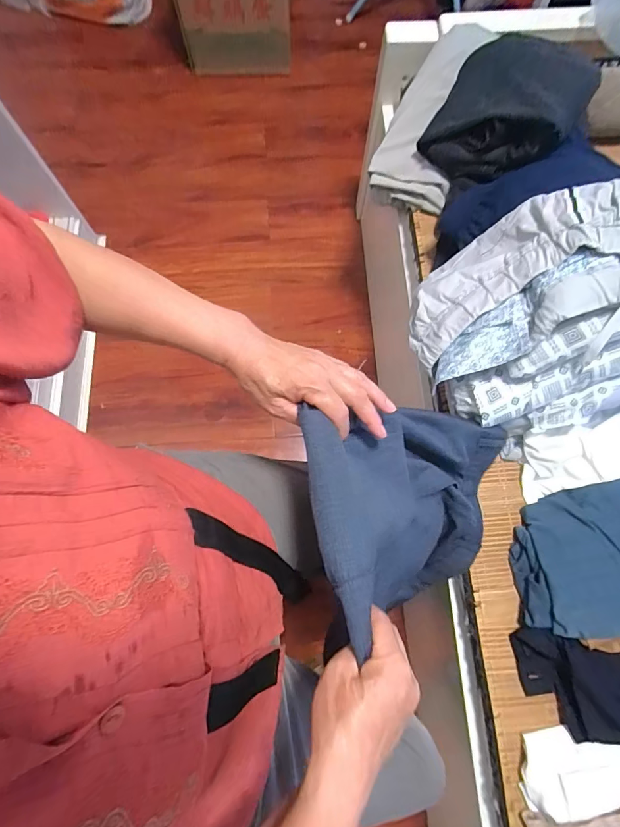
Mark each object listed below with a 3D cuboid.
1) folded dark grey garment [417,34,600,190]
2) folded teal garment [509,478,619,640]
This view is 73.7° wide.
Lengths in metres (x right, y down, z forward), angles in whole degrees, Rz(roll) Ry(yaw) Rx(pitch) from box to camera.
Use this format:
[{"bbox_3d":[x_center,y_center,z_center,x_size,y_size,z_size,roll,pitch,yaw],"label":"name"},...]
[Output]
[{"bbox_3d":[0.319,-0.495,0.666,0.206,0.103,0.245,29,79,20],"label":"folded dark grey garment"},{"bbox_3d":[0.412,0.193,0.569,0.256,0.043,0.187,-9,75,-3],"label":"folded teal garment"}]

